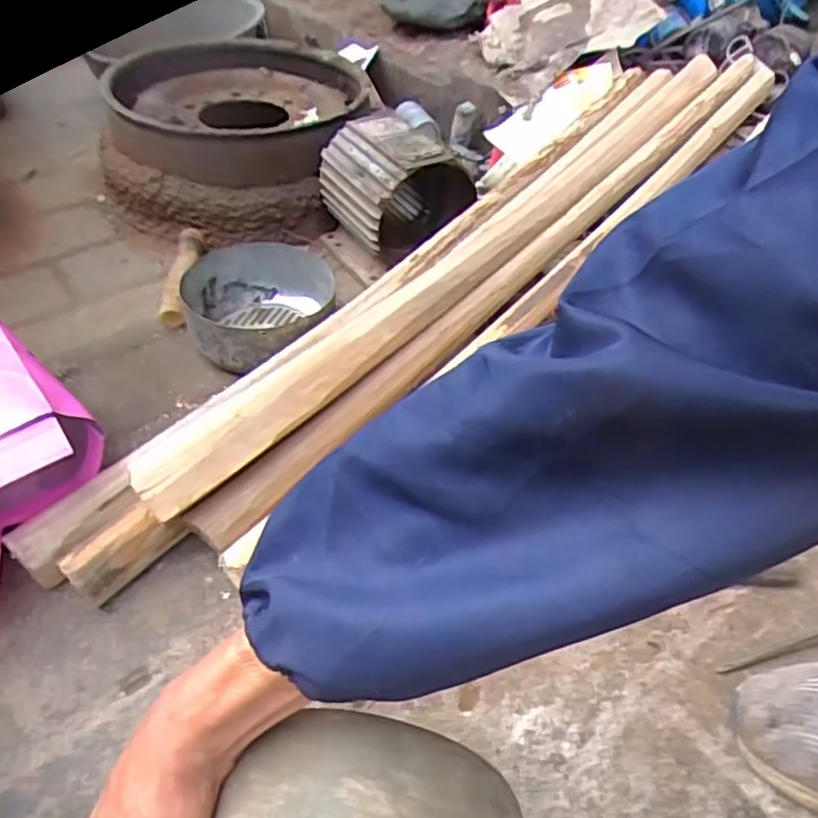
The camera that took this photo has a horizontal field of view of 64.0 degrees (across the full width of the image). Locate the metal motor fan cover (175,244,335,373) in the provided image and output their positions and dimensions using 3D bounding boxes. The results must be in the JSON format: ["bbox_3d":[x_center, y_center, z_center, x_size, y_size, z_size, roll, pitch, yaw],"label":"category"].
[{"bbox_3d":[-0.177,-0.115,0.771,0.177,0.076,0.178,1,45,-2],"label":"metal motor fan cover"}]

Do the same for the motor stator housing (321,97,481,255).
[{"bbox_3d":[-0.018,-0.298,0.874,0.148,0.133,0.169,-20,49,-22],"label":"motor stator housing"}]

